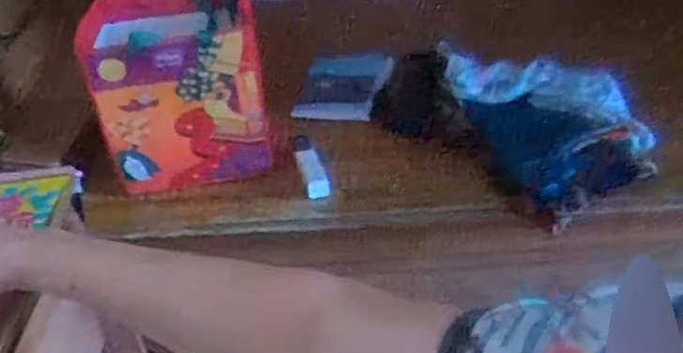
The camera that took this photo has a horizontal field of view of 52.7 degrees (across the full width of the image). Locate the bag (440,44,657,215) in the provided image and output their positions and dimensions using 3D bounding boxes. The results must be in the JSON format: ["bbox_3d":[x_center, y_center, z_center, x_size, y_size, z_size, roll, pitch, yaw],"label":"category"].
[{"bbox_3d":[0.329,-0.103,1.092,0.246,0.055,0.387,-12,35,-6],"label":"bag"}]

